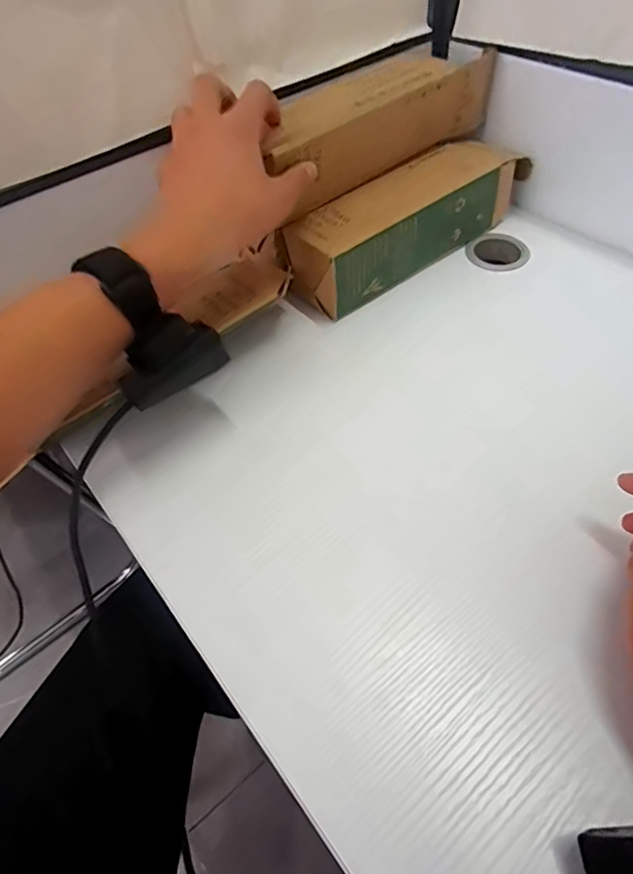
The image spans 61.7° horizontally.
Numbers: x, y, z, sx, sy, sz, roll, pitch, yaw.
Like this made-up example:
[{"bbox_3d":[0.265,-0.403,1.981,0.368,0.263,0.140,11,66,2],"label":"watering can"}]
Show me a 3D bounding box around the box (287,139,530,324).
[{"bbox_3d":[0.088,-0.201,0.490,0.250,0.067,0.069,-35,57,-21],"label":"box"}]

